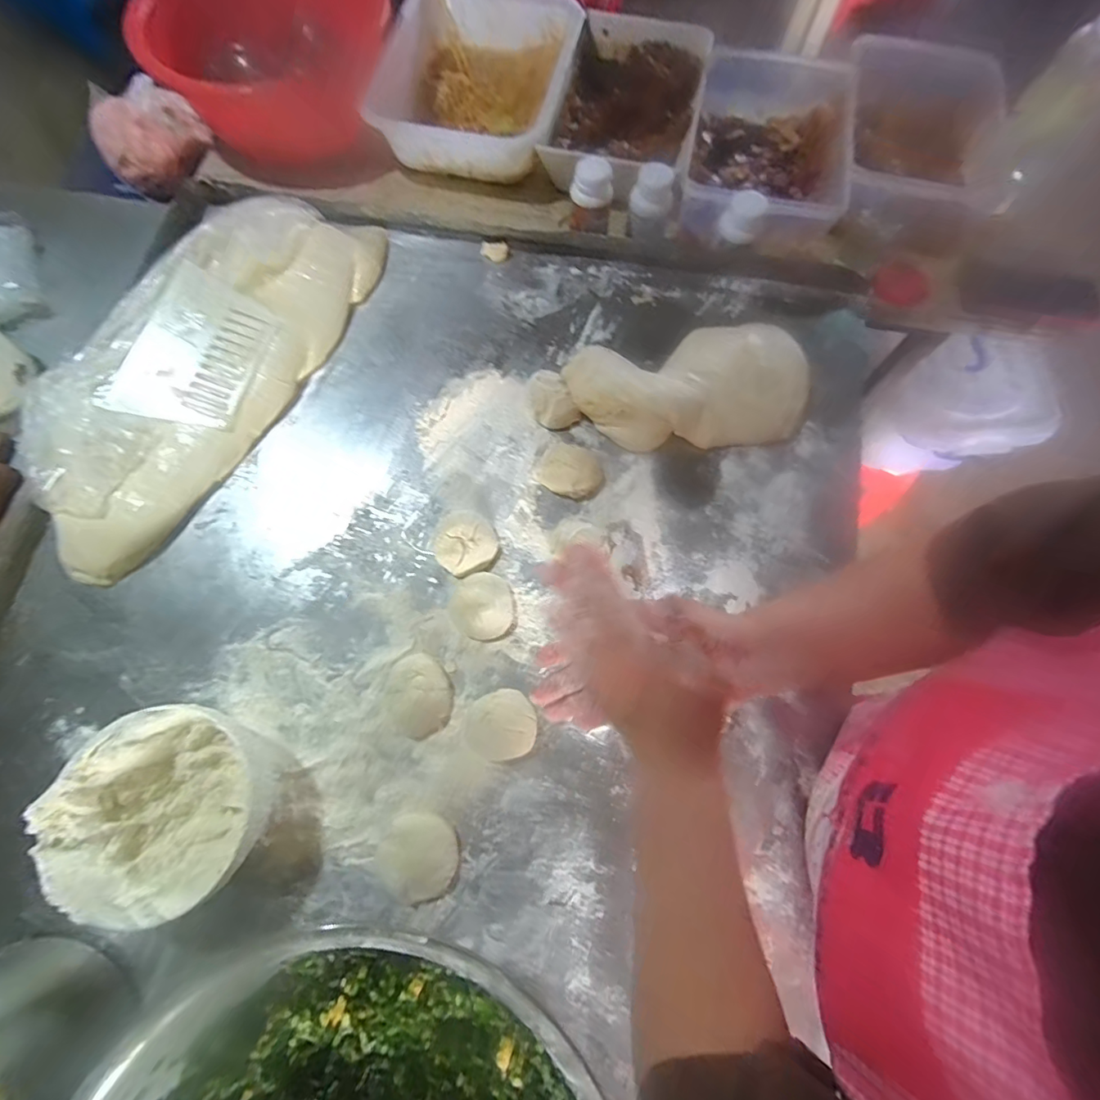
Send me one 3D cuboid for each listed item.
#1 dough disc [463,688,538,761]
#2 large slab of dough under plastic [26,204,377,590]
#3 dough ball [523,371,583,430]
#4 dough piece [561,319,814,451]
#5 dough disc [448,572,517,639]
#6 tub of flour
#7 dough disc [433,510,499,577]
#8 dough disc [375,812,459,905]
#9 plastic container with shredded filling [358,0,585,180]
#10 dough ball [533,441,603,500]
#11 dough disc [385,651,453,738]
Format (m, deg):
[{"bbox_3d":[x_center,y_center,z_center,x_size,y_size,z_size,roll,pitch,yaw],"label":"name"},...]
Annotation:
[{"bbox_3d":[-0.047,0.168,0.476,0.067,0.022,0.062,0,75,0],"label":"dough disc"},{"bbox_3d":[-0.394,-0.213,0.549,0.193,0.074,0.497,27,77,6],"label":"large slab of dough under plastic"},{"bbox_3d":[-0.001,-0.166,0.562,0.046,0.028,0.063,-29,77,-8],"label":"dough ball"},{"bbox_3d":[0.158,-0.183,0.560,0.266,0.040,0.137,-7,76,-2],"label":"dough piece"},{"bbox_3d":[-0.068,0.054,0.494,0.064,0.029,0.061,0,75,0],"label":"dough disc"},{"bbox_3d":[-0.311,0.215,0.424,0.151,0.095,0.148,0,75,0],"label":"tub of flour"},{"bbox_3d":[-0.089,-0.011,0.520,0.063,0.024,0.070,-16,76,-5],"label":"dough disc"},{"bbox_3d":[-0.119,0.275,0.449,0.073,0.017,0.067,0,75,0],"label":"dough disc"},{"bbox_3d":[-0.092,-0.660,0.709,0.233,0.080,0.302,10,74,3],"label":"plastic container with shredded filling"},{"bbox_3d":[0.023,-0.089,0.542,0.069,0.025,0.059,34,78,8],"label":"dough ball"},{"bbox_3d":[-0.126,0.138,0.477,0.062,0.021,0.075,-14,76,-4],"label":"dough disc"}]

